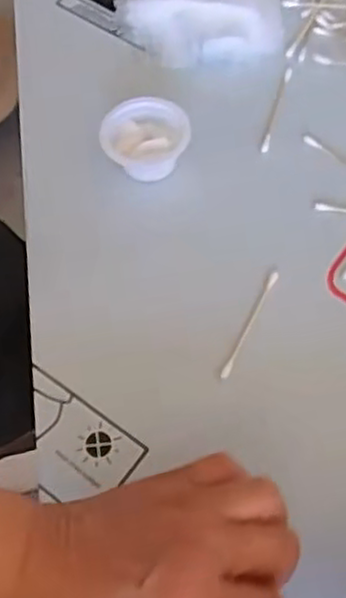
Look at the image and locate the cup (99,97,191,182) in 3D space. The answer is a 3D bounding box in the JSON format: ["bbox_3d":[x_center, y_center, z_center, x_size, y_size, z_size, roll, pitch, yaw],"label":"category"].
[{"bbox_3d":[-0.017,-0.101,0.457,0.054,0.032,0.045,-15,64,-4],"label":"cup"}]

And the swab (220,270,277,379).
[{"bbox_3d":[0.045,0.014,0.410,0.005,0.004,0.073,24,68,14],"label":"swab"}]

